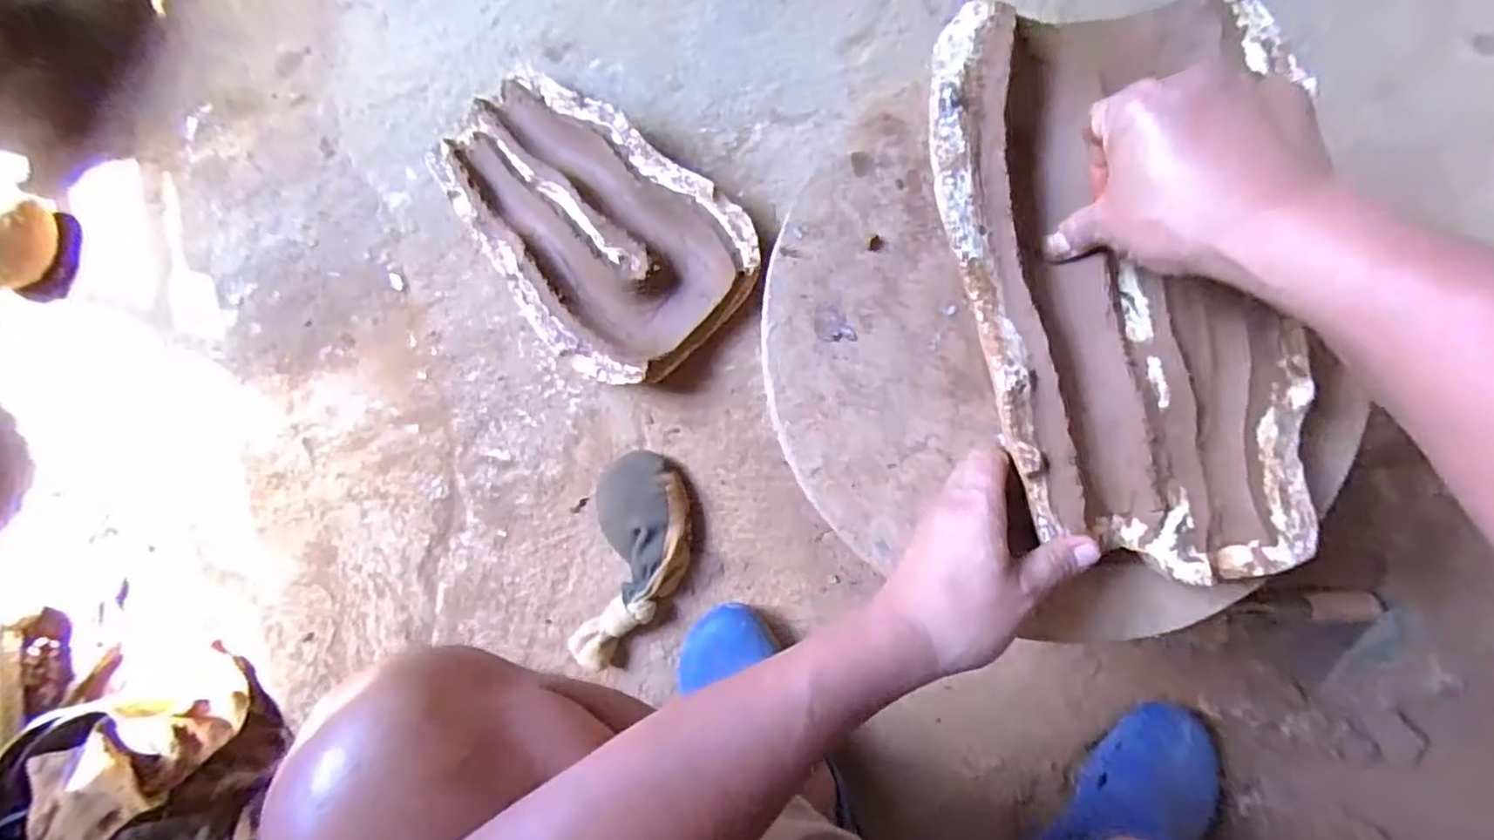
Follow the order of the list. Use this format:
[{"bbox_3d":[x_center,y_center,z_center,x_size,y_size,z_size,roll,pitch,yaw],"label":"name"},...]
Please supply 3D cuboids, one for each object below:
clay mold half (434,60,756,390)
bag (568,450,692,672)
[{"bbox_3d":[-0.169,-0.203,0.701,0.343,0.061,0.226,44,86,6],"label":"clay mold half"},{"bbox_3d":[-0.113,0.145,0.681,0.098,0.041,0.218,11,83,3],"label":"bag"}]

